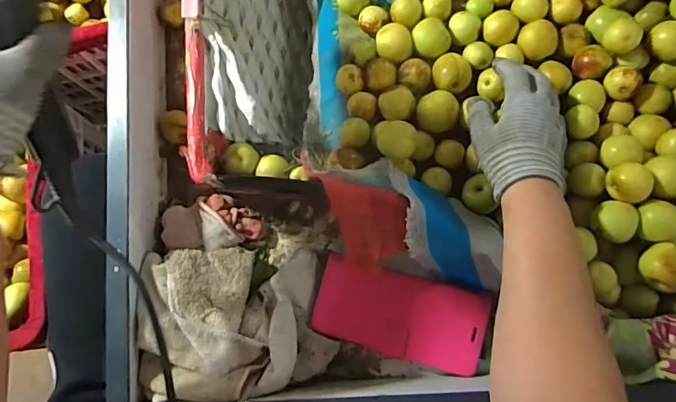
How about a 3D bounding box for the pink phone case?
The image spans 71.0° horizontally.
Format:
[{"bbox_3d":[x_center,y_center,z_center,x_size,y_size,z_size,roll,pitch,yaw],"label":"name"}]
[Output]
[{"bbox_3d":[0.062,0.117,0.491,0.171,0.017,0.083,14,77,14],"label":"pink phone case"}]

